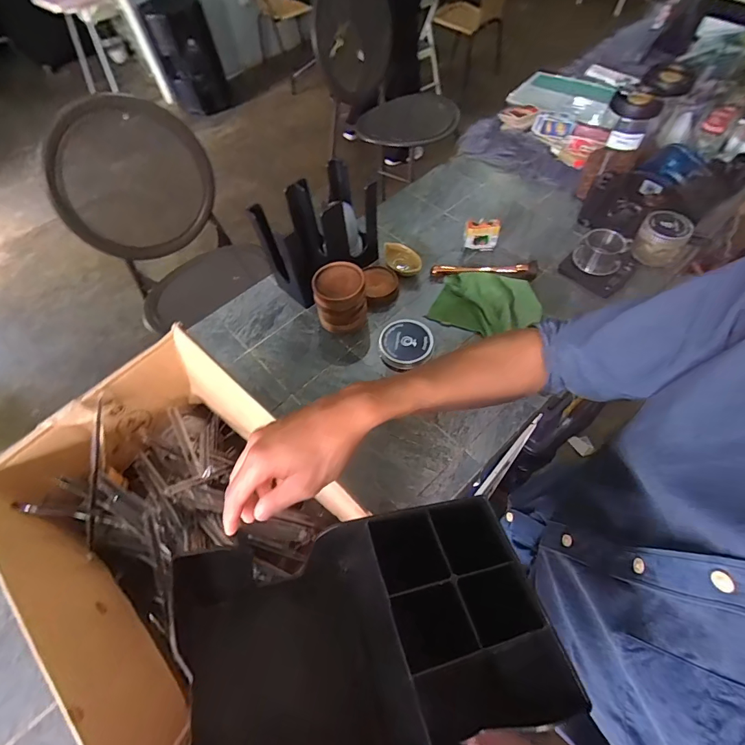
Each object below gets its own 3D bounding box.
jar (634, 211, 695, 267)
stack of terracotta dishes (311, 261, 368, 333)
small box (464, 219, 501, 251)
[{"bbox_3d":[0.616,-0.292,0.855,0.090,0.066,0.107,36,67,23],"label":"jar"},{"bbox_3d":[-0.061,-0.142,0.804,0.096,0.119,0.091,-6,58,1],"label":"stack of terracotta dishes"},{"bbox_3d":[0.245,-0.308,0.900,0.073,0.066,0.024,-4,58,2],"label":"small box"}]

